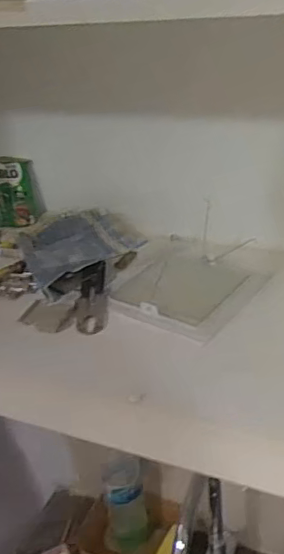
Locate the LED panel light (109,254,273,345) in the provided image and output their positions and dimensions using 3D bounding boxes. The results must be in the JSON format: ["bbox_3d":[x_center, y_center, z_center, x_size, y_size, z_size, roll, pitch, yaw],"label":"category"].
[{"bbox_3d":[0.049,0.008,0.653,0.138,0.026,0.158,18,38,34],"label":"LED panel light"}]

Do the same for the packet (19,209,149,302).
[{"bbox_3d":[-0.083,-0.040,0.734,0.153,0.040,0.142,-20,33,-22],"label":"packet"}]

